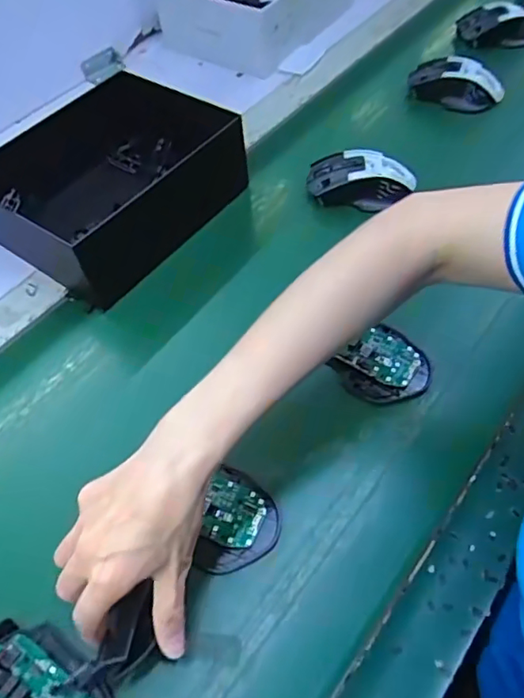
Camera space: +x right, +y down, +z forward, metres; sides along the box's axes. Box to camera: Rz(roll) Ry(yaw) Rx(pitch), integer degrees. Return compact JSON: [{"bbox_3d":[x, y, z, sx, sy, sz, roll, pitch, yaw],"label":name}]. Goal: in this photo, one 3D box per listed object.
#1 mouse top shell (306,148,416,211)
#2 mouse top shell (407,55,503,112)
[{"bbox_3d":[0.102,-0.176,0.571,0.105,0.034,0.056,3,56,3],"label":"mouse top shell"},{"bbox_3d":[0.223,-0.309,0.643,0.104,0.039,0.050,27,61,18],"label":"mouse top shell"}]

